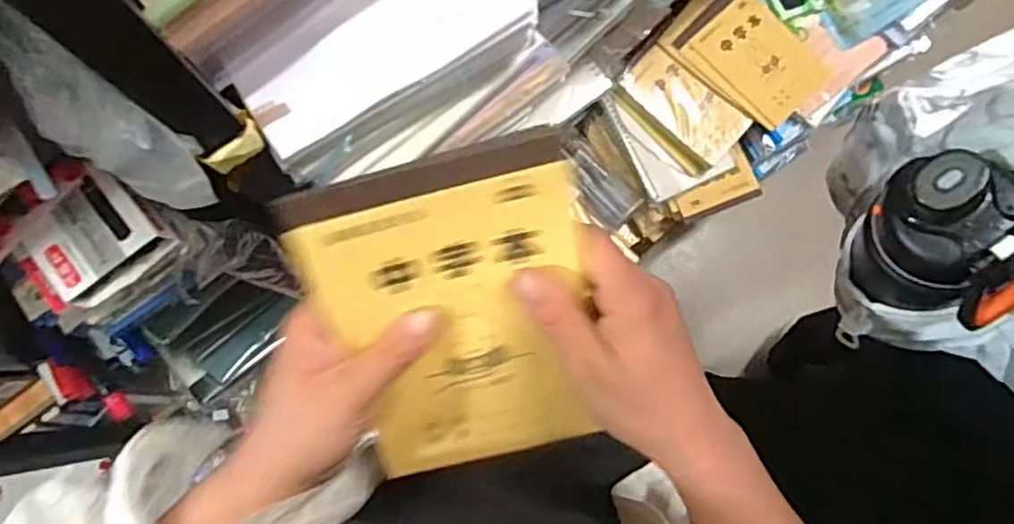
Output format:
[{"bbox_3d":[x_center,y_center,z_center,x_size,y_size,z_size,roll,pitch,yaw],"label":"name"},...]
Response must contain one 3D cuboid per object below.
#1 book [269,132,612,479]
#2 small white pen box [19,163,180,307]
[{"bbox_3d":[-0.022,0.034,0.344,0.130,0.007,0.187,-13,123,-4],"label":"book"},{"bbox_3d":[-0.261,-0.014,0.425,0.071,0.034,0.060,-42,81,-8],"label":"small white pen box"}]

